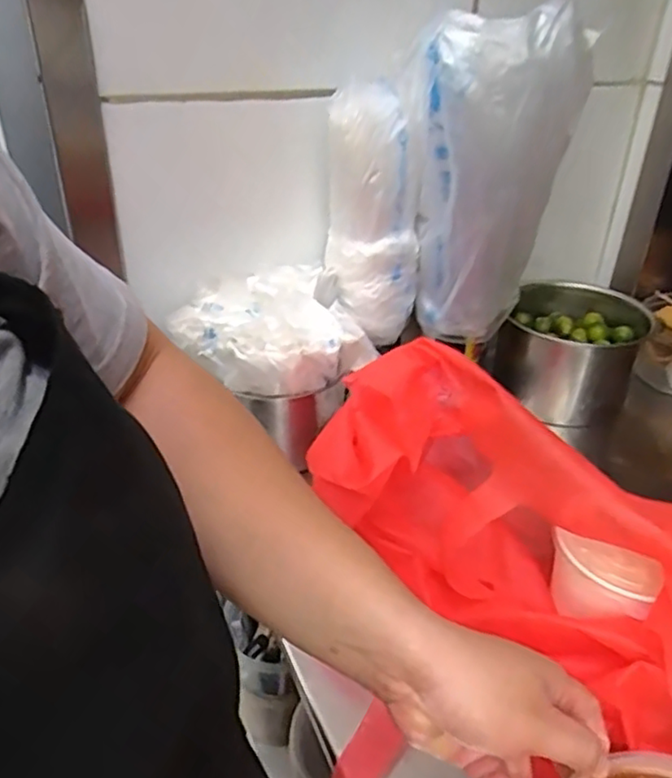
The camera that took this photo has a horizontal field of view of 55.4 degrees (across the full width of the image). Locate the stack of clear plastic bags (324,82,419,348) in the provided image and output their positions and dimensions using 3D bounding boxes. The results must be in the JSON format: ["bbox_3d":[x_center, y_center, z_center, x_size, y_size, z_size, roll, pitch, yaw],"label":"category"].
[{"bbox_3d":[0.035,-0.164,0.631,0.091,0.231,0.040,4,30,8],"label":"stack of clear plastic bags"}]

